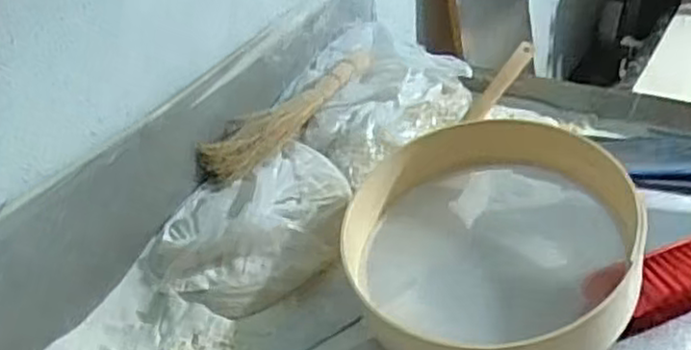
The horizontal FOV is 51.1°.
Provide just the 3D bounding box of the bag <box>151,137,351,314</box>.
[{"bbox_3d":[-0.094,0.071,0.831,0.252,0.096,0.146,-30,42,-30],"label":"bag"}]

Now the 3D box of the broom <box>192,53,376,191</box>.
[{"bbox_3d":[-0.062,-0.077,0.941,0.043,0.058,0.321,19,42,32],"label":"broom"}]

